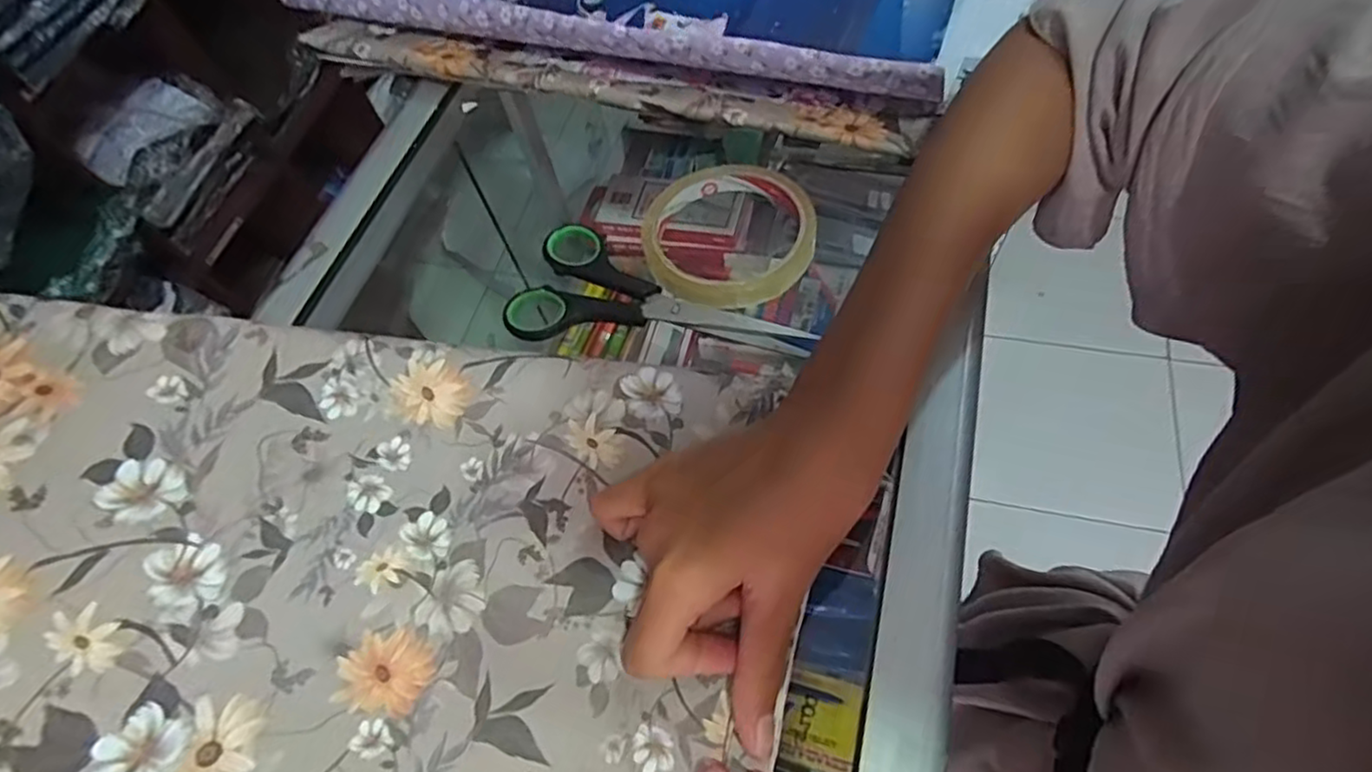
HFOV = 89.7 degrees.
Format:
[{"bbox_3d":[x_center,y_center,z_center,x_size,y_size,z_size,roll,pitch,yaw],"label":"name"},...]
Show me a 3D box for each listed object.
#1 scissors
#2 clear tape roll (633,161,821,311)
[{"bbox_3d":[-0.016,-0.034,0.349,0.152,0.007,0.067,20,65,18],"label":"scissors"},{"bbox_3d":[0.023,-0.082,0.366,0.090,0.014,0.086,-3,60,6],"label":"clear tape roll"}]

